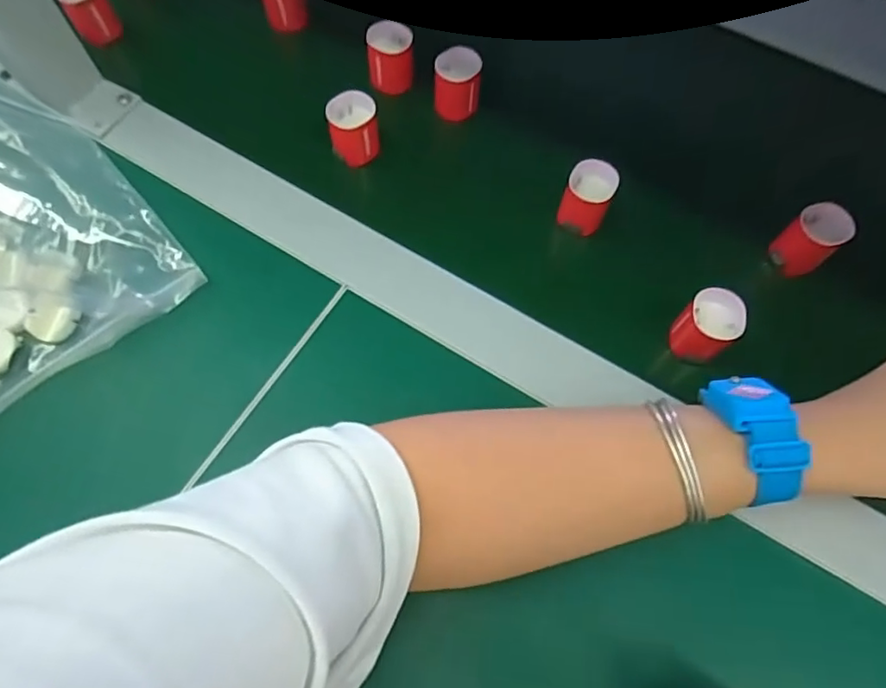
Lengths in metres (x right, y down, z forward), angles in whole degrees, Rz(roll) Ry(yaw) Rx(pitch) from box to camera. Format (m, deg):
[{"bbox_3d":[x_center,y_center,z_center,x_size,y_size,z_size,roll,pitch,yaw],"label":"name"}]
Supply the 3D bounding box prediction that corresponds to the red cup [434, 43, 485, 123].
[{"bbox_3d":[0.010,-0.175,0.392,0.030,0.034,0.028,1,67,-1],"label":"red cup"}]

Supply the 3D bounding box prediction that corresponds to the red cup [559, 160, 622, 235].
[{"bbox_3d":[0.089,-0.091,0.357,0.028,0.033,0.028,1,67,-1],"label":"red cup"}]

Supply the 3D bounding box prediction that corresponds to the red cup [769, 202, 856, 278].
[{"bbox_3d":[0.220,-0.062,0.346,0.031,0.033,0.027,-40,74,-16],"label":"red cup"}]

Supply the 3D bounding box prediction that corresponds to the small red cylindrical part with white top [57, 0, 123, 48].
[{"bbox_3d":[-0.254,-0.241,0.415,0.028,0.034,0.031,-21,69,-10],"label":"small red cylindrical part with white top"}]

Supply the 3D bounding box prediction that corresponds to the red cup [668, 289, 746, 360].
[{"bbox_3d":[0.147,-0.010,0.324,0.030,0.034,0.028,1,67,-1],"label":"red cup"}]

